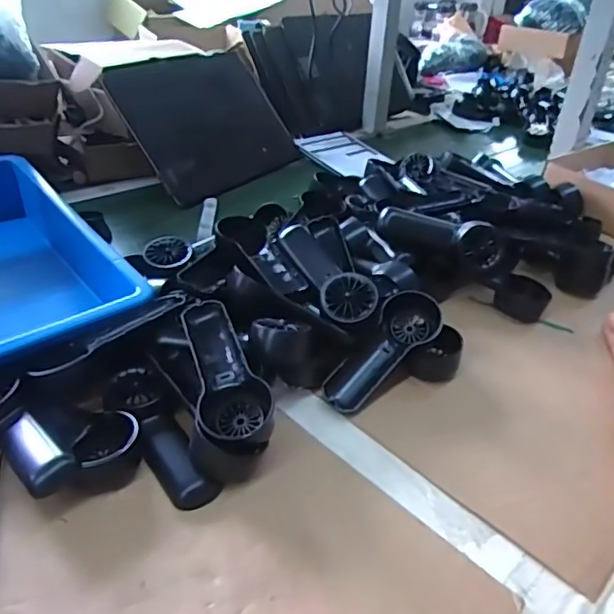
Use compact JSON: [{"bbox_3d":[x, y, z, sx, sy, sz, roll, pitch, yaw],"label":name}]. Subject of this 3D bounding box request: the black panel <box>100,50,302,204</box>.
[{"bbox_3d":[-0.168,-0.335,1.031,0.348,0.010,0.257,-36,95,-47],"label":"black panel"}]

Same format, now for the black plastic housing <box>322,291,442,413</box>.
[{"bbox_3d":[0.079,0.043,0.574,0.059,0.033,0.159,28,57,30],"label":"black plastic housing"}]

